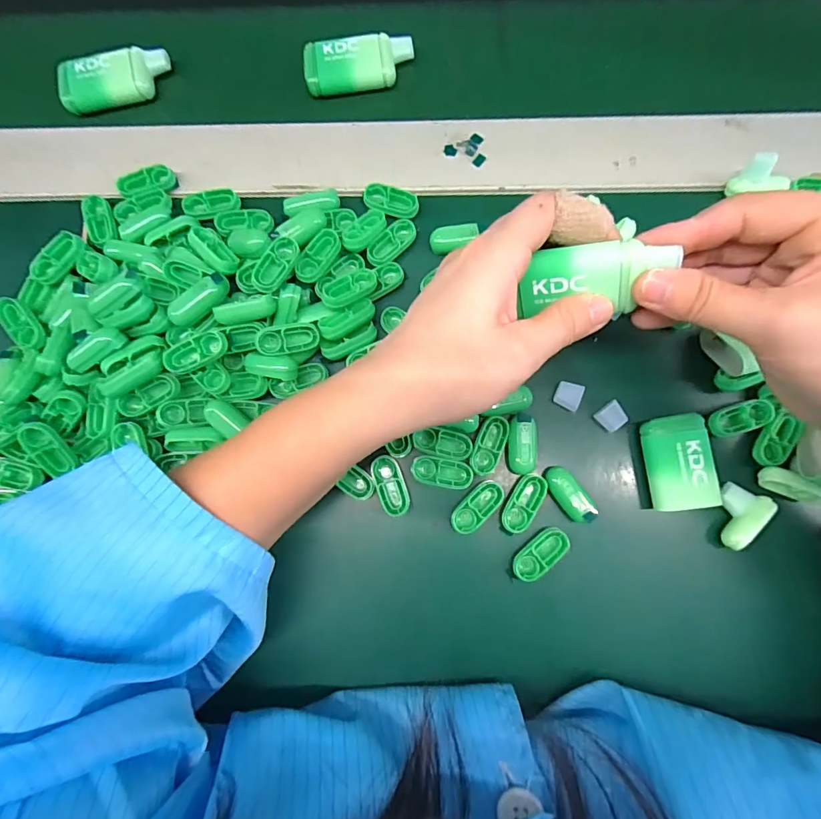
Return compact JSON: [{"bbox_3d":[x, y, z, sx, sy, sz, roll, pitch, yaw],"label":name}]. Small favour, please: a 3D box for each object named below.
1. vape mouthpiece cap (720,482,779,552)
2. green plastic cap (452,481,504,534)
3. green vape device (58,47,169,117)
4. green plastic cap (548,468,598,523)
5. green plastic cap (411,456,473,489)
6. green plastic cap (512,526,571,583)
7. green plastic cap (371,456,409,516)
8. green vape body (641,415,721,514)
[{"bbox_3d":[0.176,0.057,0.241,0.023,0.014,0.032,42,83,6],"label":"vape mouthpiece cap"},{"bbox_3d":[0.037,0.054,0.246,0.016,0.007,0.033,42,83,6],"label":"green plastic cap"},{"bbox_3d":[-0.196,-0.222,0.293,0.071,0.013,0.036,-19,81,-3],"label":"green vape device"},{"bbox_3d":[0.088,0.047,0.246,0.015,0.013,0.032,-31,82,-5],"label":"green plastic cap"},{"bbox_3d":[0.018,0.035,0.248,0.034,0.004,0.015,10,81,1],"label":"green plastic cap"},{"bbox_3d":[0.071,0.079,0.243,0.034,0.009,0.016,-41,83,-6],"label":"green plastic cap"},{"bbox_3d":[-0.011,0.042,0.246,0.016,0.004,0.034,-20,81,-4],"label":"green plastic cap"},{"bbox_3d":[0.148,0.029,0.244,0.033,0.016,0.050,-5,81,-1],"label":"green vape body"}]

